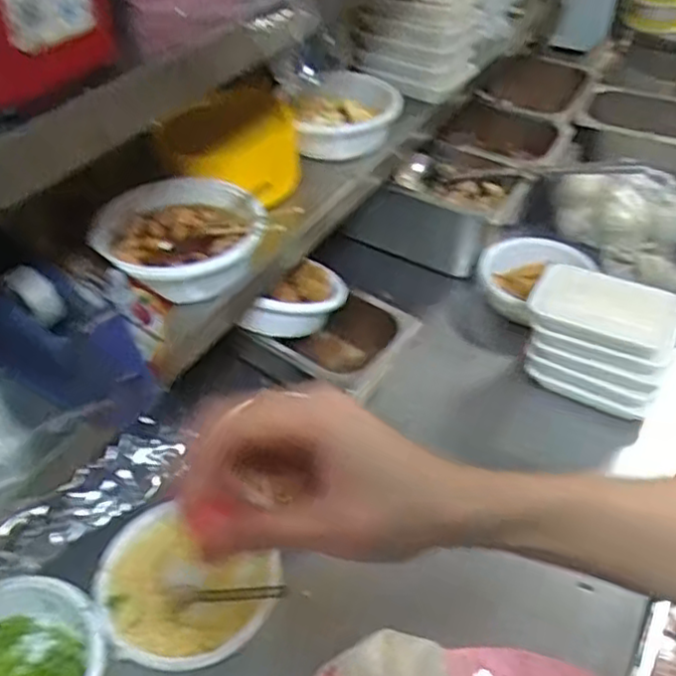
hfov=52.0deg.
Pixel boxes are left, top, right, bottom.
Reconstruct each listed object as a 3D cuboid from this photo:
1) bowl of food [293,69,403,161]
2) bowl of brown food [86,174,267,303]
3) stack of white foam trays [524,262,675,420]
[{"bbox_3d":[0.009,-0.285,0.888,0.136,0.066,0.121,-4,44,-5],"label":"bowl of food"},{"bbox_3d":[-0.164,-0.106,0.710,0.158,0.064,0.168,1,44,0],"label":"bowl of brown food"},{"bbox_3d":[0.334,0.002,0.895,0.176,0.129,0.108,18,46,17],"label":"stack of white foam trays"}]

